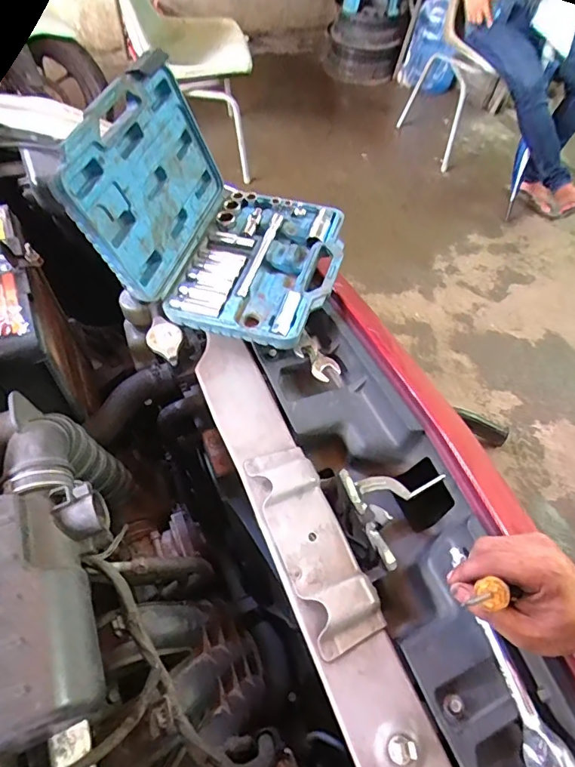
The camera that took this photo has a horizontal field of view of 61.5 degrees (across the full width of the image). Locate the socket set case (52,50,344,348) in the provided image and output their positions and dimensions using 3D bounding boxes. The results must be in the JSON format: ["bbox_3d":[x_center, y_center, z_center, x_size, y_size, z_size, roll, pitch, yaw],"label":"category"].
[{"bbox_3d":[-0.070,-0.207,0.585,0.275,0.197,0.239,13,56,5],"label":"socket set case"}]

